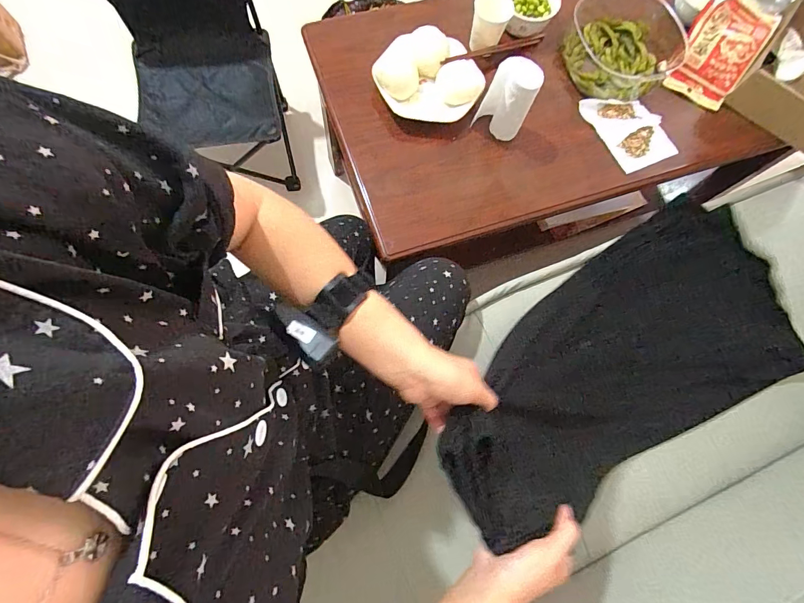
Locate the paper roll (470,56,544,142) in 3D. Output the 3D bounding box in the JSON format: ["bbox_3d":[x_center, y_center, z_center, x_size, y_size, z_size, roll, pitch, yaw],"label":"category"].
[{"bbox_3d":[0.182,-0.353,0.685,0.090,0.125,0.055,21,76,4],"label":"paper roll"}]

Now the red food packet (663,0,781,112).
[{"bbox_3d":[0.629,-0.499,0.773,0.129,0.020,0.209,32,98,4],"label":"red food packet"}]

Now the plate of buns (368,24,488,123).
[{"bbox_3d":[0.054,-0.420,0.729,0.192,0.048,0.184,22,76,5],"label":"plate of buns"}]

